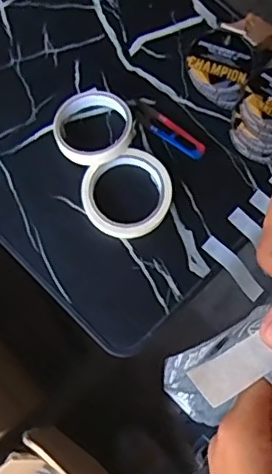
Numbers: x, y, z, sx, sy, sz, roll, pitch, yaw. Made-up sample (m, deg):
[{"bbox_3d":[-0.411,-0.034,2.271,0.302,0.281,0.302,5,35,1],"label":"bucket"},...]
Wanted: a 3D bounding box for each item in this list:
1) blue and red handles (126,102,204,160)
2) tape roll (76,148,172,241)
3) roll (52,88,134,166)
[{"bbox_3d":[0.035,-0.124,0.647,0.101,0.008,0.023,36,76,11],"label":"blue and red handles"},{"bbox_3d":[-0.009,-0.044,0.622,0.097,0.023,0.091,0,72,0],"label":"tape roll"},{"bbox_3d":[-0.046,-0.120,0.631,0.086,0.023,0.086,0,72,0],"label":"roll"}]

